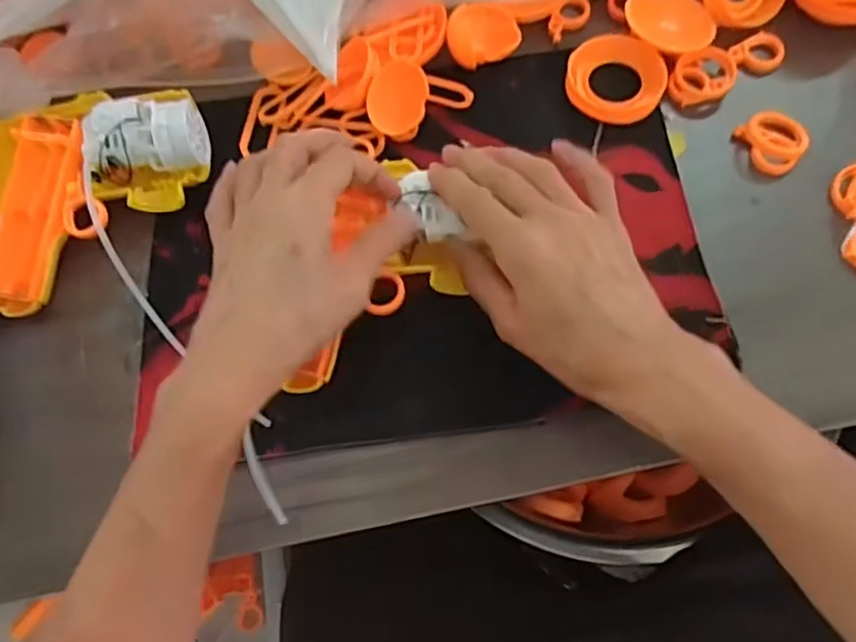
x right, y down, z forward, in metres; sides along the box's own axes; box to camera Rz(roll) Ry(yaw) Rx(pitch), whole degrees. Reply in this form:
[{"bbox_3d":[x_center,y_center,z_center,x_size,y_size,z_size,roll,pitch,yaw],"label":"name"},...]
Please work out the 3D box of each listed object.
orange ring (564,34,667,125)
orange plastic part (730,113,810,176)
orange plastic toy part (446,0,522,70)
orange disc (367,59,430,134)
[{"bbox_3d":[0.113,-0.146,0.389,0.057,0.013,0.048,29,76,13],"label":"orange ring"},{"bbox_3d":[0.201,-0.104,0.376,0.029,0.014,0.037,-29,72,-5],"label":"orange plastic part"},{"bbox_3d":[0.035,-0.179,0.397,0.044,0.015,0.039,-22,86,-17],"label":"orange plastic toy part"},{"bbox_3d":[-0.018,-0.133,0.384,0.036,0.006,0.041,-10,105,3],"label":"orange disc"}]

